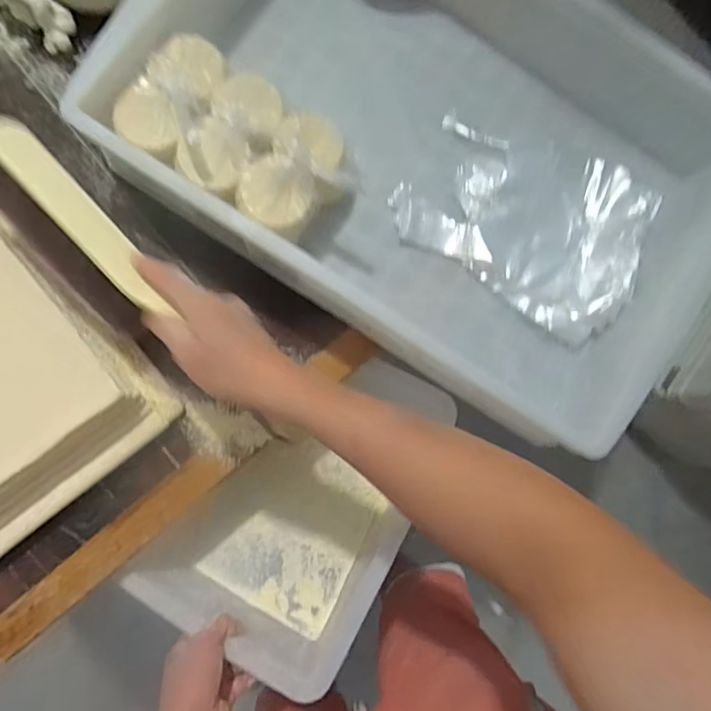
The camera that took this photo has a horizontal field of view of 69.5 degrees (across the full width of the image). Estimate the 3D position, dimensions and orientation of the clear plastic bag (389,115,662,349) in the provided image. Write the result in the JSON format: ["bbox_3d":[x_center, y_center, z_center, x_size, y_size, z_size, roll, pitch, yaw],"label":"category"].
[{"bbox_3d":[0.206,-0.167,0.606,0.280,0.031,0.211,28,81,-3],"label":"clear plastic bag"}]

